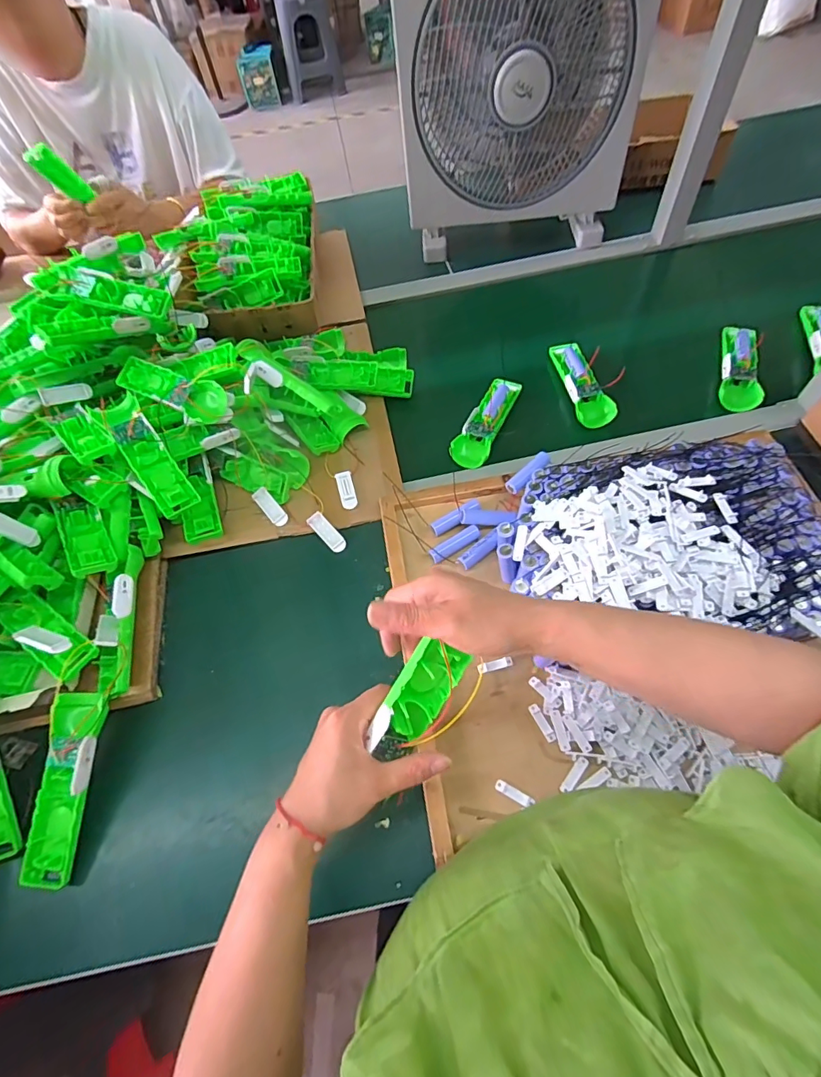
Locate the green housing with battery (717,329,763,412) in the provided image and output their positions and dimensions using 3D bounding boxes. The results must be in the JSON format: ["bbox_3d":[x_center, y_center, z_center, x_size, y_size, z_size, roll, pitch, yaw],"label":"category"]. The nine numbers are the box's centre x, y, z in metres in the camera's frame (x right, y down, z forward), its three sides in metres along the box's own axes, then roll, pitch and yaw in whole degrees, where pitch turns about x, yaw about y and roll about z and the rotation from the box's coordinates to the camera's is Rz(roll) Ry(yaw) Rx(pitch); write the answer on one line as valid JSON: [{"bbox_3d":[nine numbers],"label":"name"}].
[{"bbox_3d":[0.467,-0.247,0.662,0.051,0.032,0.158,15,63,15],"label":"green housing with battery"}]

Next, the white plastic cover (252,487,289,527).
[{"bbox_3d":[-0.180,-0.041,0.602,0.021,0.004,0.061,-37,75,-17],"label":"white plastic cover"}]

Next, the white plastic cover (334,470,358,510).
[{"bbox_3d":[-0.083,-0.064,0.613,0.022,0.007,0.057,-18,60,-4],"label":"white plastic cover"}]

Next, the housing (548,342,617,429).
[{"bbox_3d":[0.245,-0.226,0.670,0.046,0.023,0.160,-9,60,1],"label":"housing"}]

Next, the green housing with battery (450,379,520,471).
[{"bbox_3d":[0.107,-0.166,0.660,0.052,0.035,0.154,19,64,17],"label":"green housing with battery"}]

